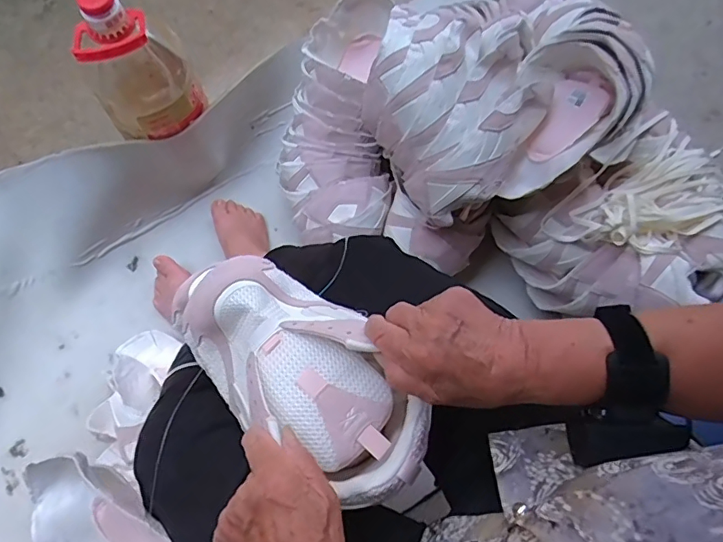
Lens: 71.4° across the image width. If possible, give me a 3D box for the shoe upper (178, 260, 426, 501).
[{"bbox_3d":[-0.055,0.069,0.411,0.252,0.063,0.125,37,74,24],"label":"shoe upper"}]

